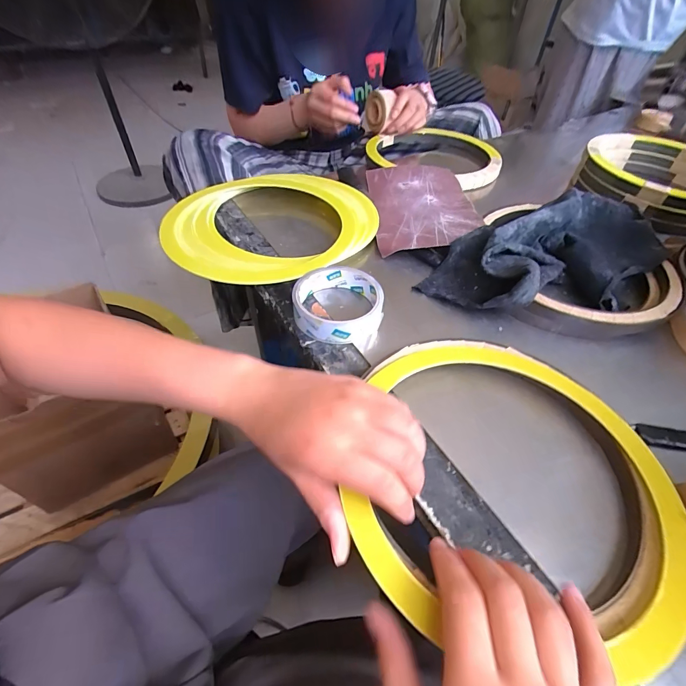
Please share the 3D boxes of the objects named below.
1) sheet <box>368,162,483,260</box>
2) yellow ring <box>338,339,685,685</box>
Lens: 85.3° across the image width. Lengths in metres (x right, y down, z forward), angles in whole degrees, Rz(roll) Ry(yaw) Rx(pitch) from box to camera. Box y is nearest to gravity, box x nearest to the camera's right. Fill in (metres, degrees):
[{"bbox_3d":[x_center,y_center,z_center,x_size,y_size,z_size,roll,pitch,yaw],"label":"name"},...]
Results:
[{"bbox_3d":[0.106,-0.193,0.512,0.131,0.014,0.224,-4,47,2],"label":"sheet"},{"bbox_3d":[0.118,0.081,0.265,0.213,0.018,0.226,2,49,-2],"label":"yellow ring"}]

